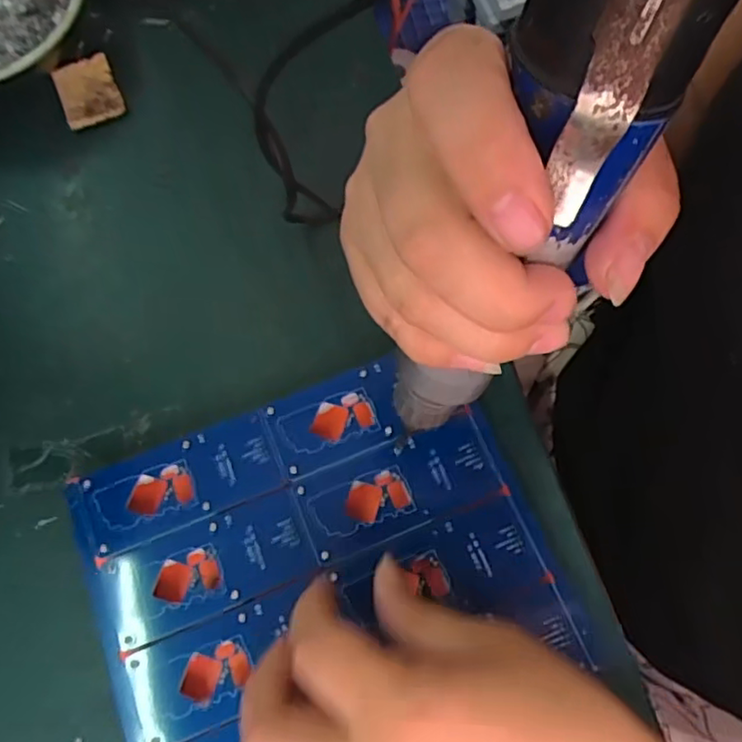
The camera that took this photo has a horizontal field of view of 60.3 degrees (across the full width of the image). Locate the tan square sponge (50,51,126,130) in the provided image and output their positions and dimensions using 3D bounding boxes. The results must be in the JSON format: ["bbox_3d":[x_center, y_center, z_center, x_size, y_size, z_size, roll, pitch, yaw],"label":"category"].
[{"bbox_3d":[-0.171,-0.170,0.387,0.034,0.005,0.049,-24,71,-6],"label":"tan square sponge"}]

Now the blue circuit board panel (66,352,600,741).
[{"bbox_3d":[-0.024,0.084,0.277,0.182,0.005,0.155,-22,71,-6],"label":"blue circuit board panel"}]

